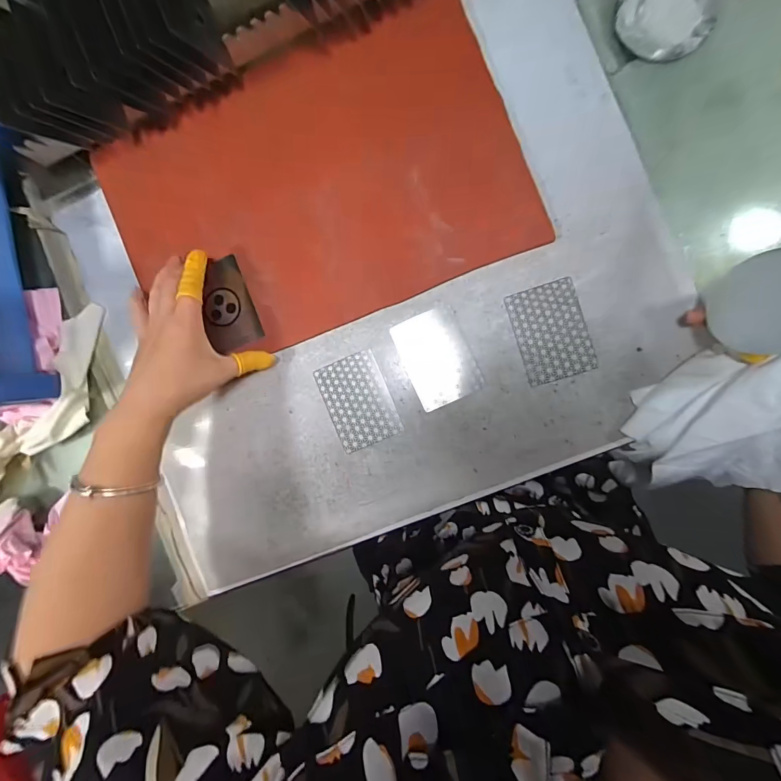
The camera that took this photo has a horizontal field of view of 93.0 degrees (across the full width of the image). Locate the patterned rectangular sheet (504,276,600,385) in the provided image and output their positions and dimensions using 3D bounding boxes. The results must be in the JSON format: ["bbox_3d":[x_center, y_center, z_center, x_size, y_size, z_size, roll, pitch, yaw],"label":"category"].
[{"bbox_3d":[0.148,-0.054,0.340,0.061,0.004,0.087,-17,90,6],"label":"patterned rectangular sheet"}]

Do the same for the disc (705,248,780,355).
[{"bbox_3d":[0.283,-0.067,0.276,0.005,0.079,0.077,7,80,-15],"label":"disc"}]

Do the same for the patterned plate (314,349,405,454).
[{"bbox_3d":[-0.031,0.010,0.359,0.062,0.004,0.087,-22,89,6],"label":"patterned plate"}]

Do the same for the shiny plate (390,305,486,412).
[{"bbox_3d":[0.045,-0.031,0.351,0.063,0.004,0.088,-24,89,6],"label":"shiny plate"}]

